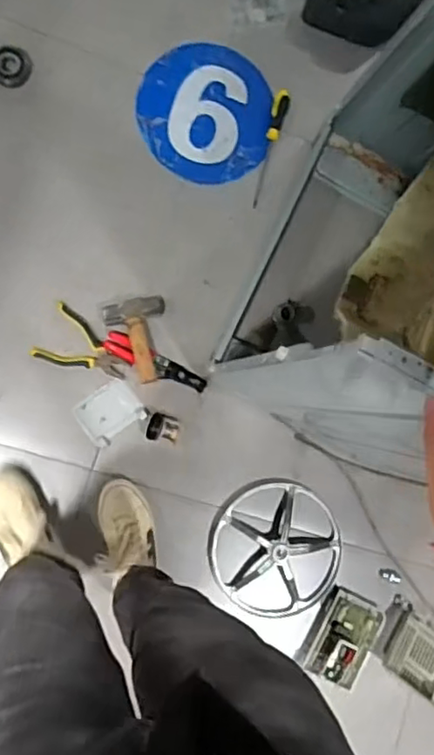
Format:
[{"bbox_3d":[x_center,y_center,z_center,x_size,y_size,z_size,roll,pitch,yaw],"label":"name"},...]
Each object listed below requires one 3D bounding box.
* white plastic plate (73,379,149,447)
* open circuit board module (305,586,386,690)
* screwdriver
[{"bbox_3d":[-0.213,0.070,1.238,0.121,0.010,0.097,-35,90,-1],"label":"white plastic plate"},{"bbox_3d":[0.272,0.549,1.296,0.129,0.030,0.175,30,85,-8],"label":"open circuit board module"},{"bbox_3d":[0.110,-0.479,1.293,0.030,0.025,0.247,16,87,-9],"label":"screwdriver"}]

